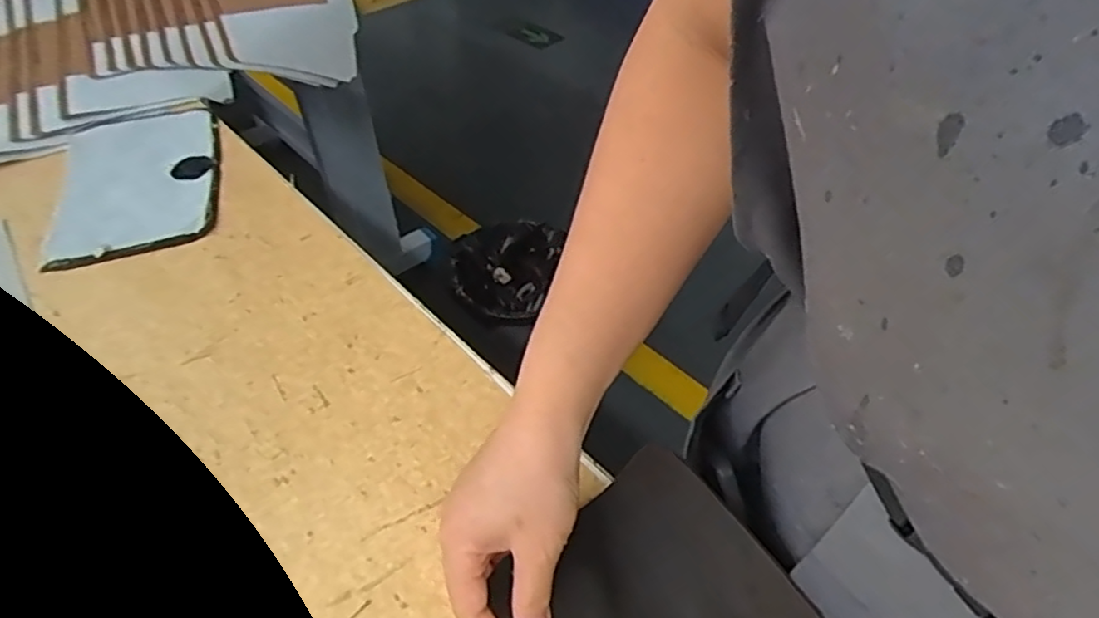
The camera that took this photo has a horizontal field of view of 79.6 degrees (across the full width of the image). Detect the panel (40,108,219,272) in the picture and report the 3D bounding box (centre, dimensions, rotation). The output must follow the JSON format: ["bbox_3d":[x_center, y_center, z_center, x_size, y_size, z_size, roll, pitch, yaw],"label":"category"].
[{"bbox_3d":[-0.386,-0.120,0.617,0.137,0.014,0.221,-15,48,-11],"label":"panel"}]

